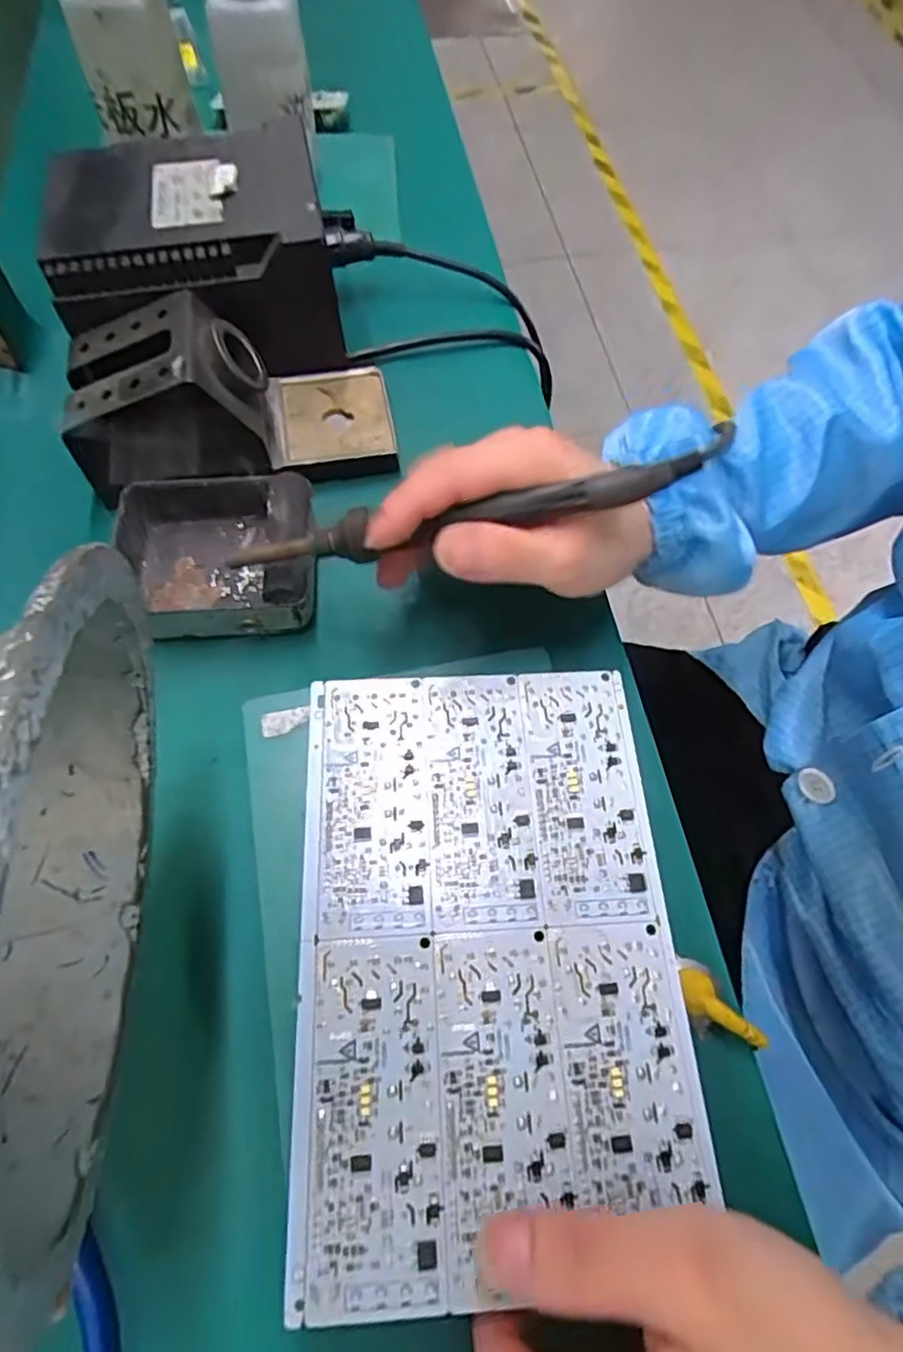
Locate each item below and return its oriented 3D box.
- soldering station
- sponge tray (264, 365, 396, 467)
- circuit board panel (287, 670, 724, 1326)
[{"bbox_3d":[-0.137,-0.231,0.370,0.145,0.083,0.115,-12,64,-7],"label":"soldering station"},{"bbox_3d":[-0.069,-0.145,0.375,0.067,0.022,0.067,-10,64,-7],"label":"sponge tray"},{"bbox_3d":[0.013,0.093,0.244,0.134,0.004,0.203,-2,63,-3],"label":"circuit board panel"}]

